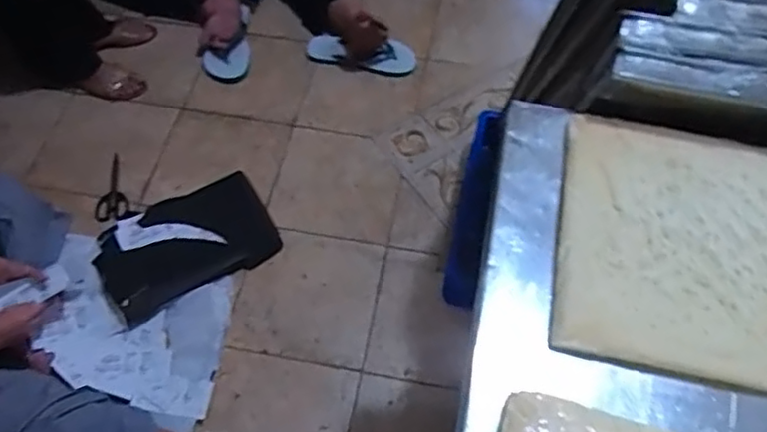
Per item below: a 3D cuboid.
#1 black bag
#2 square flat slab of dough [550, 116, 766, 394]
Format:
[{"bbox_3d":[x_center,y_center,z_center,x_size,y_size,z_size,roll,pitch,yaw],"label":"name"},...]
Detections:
[{"bbox_3d":[-0.446,0.054,1.457,0.370,0.044,0.260,-29,64,-17],"label":"black bag"},{"bbox_3d":[0.287,0.028,0.597,0.244,0.022,0.242,11,59,5],"label":"square flat slab of dough"}]

